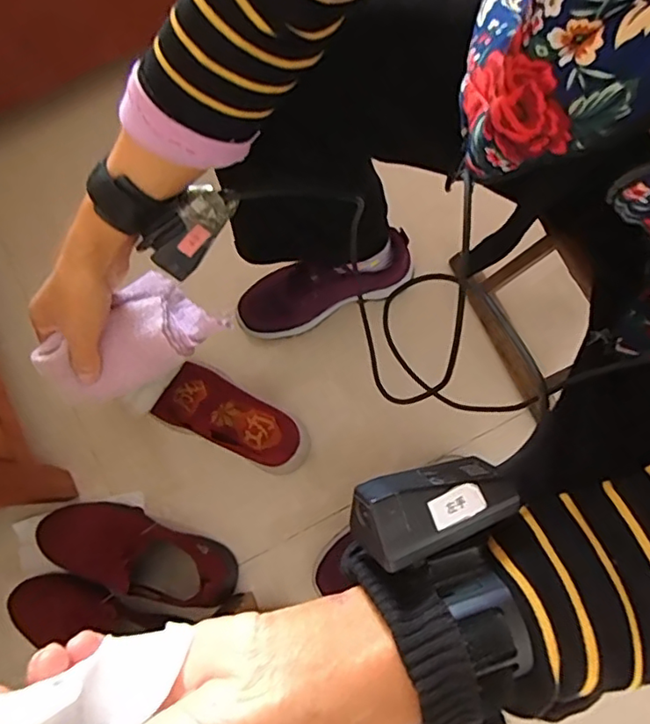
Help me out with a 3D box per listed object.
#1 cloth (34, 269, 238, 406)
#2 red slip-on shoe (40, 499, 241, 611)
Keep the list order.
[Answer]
[{"bbox_3d":[-0.162,-0.019,0.472,0.134,0.045,0.076,-38,81,-7],"label":"cloth"},{"bbox_3d":[-0.224,0.221,0.681,0.242,0.102,0.086,17,79,3],"label":"red slip-on shoe"}]

